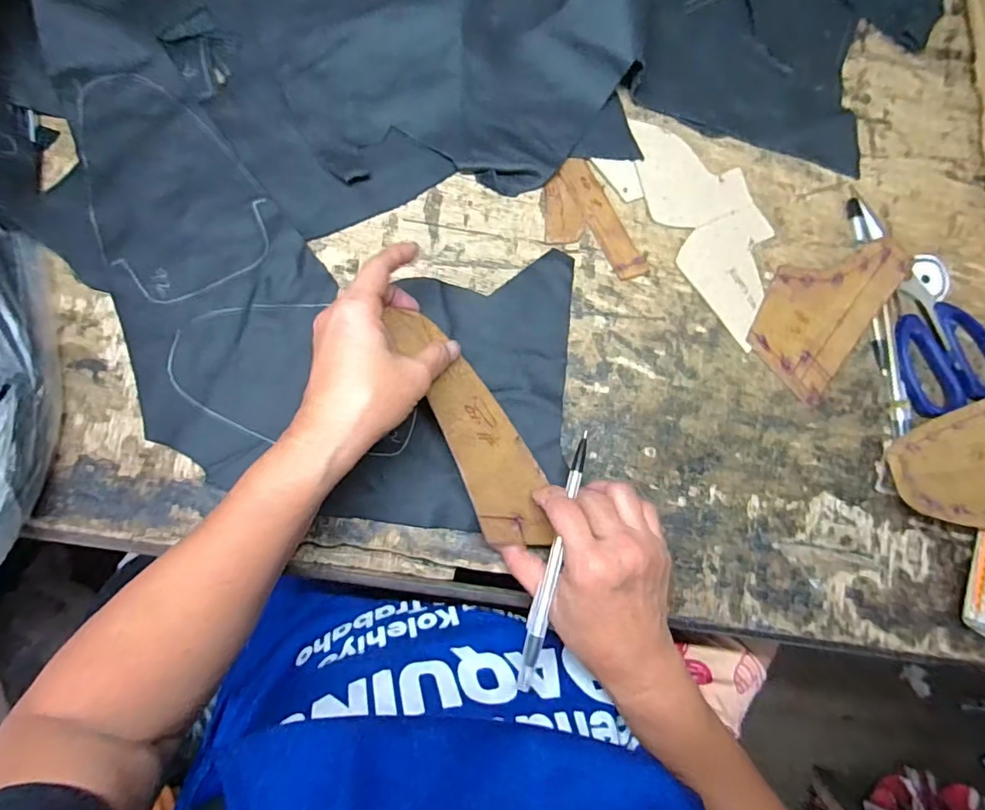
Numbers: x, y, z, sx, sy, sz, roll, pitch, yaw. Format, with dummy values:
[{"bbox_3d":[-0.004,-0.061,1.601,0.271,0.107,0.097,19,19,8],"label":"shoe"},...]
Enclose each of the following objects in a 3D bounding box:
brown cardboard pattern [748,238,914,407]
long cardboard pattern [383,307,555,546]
[{"bbox_3d":[0.255,-0.078,0.395,0.078,0.014,0.135,38,82,0],"label":"brown cardboard pattern"},{"bbox_3d":[-0.009,0.015,0.344,0.058,0.005,0.170,-24,88,-36],"label":"long cardboard pattern"}]

